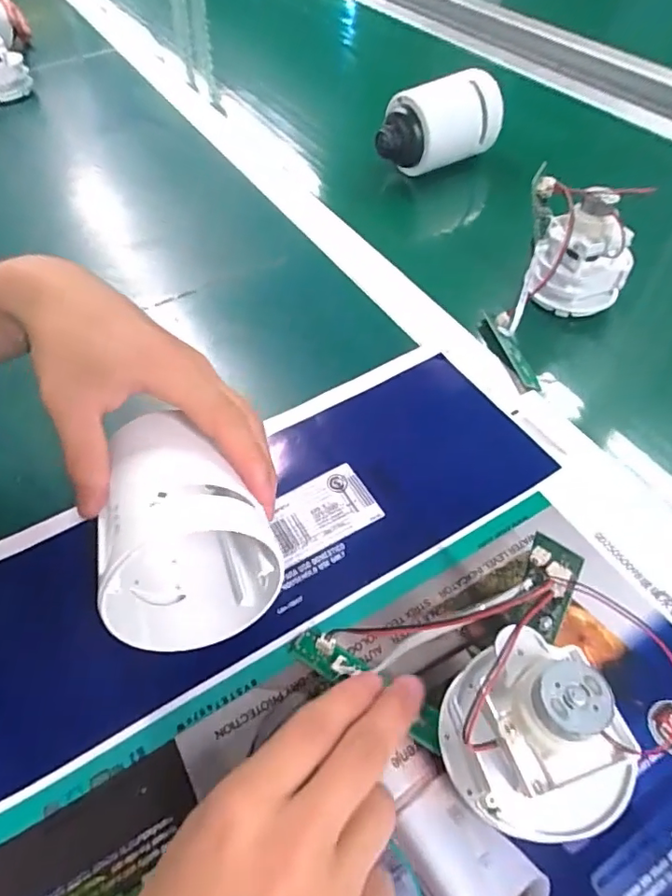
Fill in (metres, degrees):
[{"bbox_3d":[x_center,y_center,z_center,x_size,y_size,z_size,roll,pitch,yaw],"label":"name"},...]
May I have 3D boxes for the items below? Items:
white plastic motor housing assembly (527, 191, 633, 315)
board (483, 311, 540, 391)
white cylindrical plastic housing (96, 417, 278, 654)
[{"bbox_3d":[0.173,-0.133,0.379,0.064,0.082,0.047,18,57,18],"label":"white plastic motor housing assembly"},{"bbox_3d":[0.125,-0.071,0.386,0.012,0.006,0.078,-13,53,-4],"label":"board"},{"bbox_3d":[-0.072,0.034,0.256,0.074,0.078,0.096,-17,53,-7],"label":"white cylindrical plastic housing"}]

